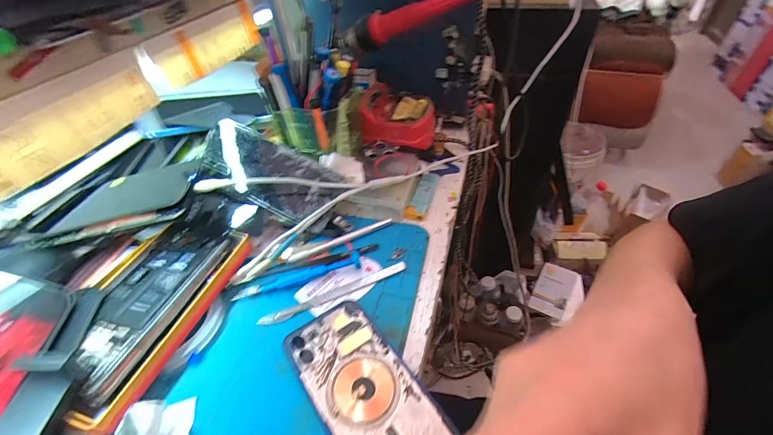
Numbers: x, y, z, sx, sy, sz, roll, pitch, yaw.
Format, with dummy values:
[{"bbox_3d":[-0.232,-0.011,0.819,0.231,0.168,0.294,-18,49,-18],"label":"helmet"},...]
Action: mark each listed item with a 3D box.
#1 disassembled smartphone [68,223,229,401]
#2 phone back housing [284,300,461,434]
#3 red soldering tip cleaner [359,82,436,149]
[{"bbox_3d":[-0.206,0.064,0.301,0.073,0.007,0.157,9,43,13],"label":"disassembled smartphone"},{"bbox_3d":[-0.016,0.121,0.251,0.070,0.016,0.138,-24,52,-29],"label":"phone back housing"},{"bbox_3d":[0.017,-0.135,0.464,0.094,0.041,0.089,9,44,12],"label":"red soldering tip cleaner"}]

